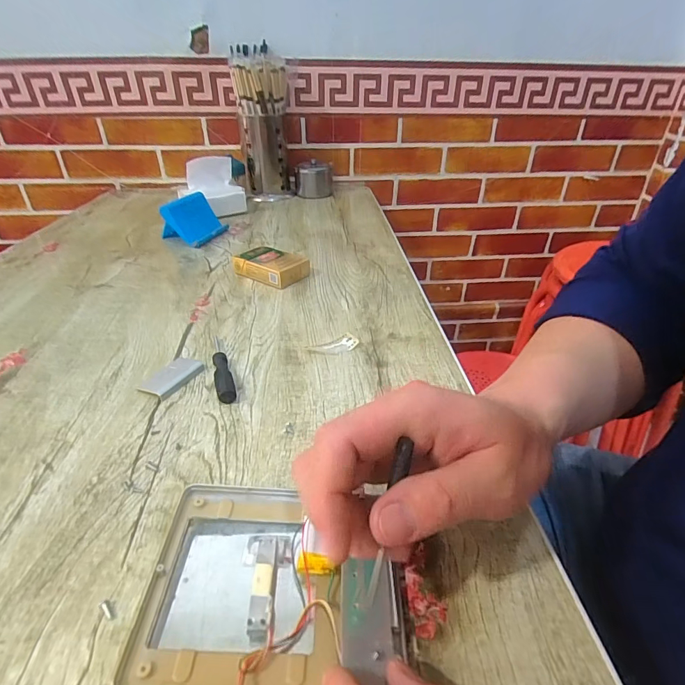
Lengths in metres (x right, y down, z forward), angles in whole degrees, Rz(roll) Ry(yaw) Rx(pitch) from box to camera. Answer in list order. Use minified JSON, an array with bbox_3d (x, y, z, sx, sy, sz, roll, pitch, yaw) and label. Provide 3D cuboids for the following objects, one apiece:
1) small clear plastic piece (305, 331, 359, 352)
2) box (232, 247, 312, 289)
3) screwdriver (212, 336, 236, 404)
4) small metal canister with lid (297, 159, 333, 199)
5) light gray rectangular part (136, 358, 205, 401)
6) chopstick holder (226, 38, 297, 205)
[{"bbox_3d":[-0.009,0.003,0.409,0.050,0.005,0.025,-17,37,-25],"label":"small clear plastic piece"},{"bbox_3d":[-0.096,-0.101,0.549,0.093,0.029,0.051,22,39,30],"label":"box"},{"bbox_3d":[-0.110,0.019,0.378,0.015,0.013,0.105,-11,35,-17],"label":"screwdriver"},{"bbox_3d":[-0.061,-0.360,0.916,0.079,0.065,0.080,-1,33,-1],"label":"small metal canister with lid"},{"bbox_3d":[-0.152,0.029,0.368,0.036,0.007,0.050,17,36,24],"label":"light gray rectangular part"},{"bbox_3d":[-0.160,-0.437,0.854,0.104,0.263,0.110,-7,34,-11],"label":"chopstick holder"}]

